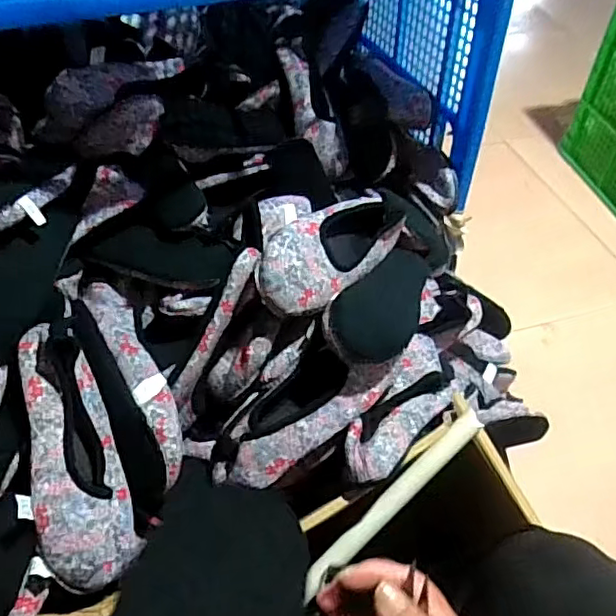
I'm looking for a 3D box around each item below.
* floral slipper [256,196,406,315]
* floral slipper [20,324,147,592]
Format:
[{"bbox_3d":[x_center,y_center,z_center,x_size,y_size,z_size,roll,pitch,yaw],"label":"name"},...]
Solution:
[{"bbox_3d":[0.035,-0.074,0.704,0.058,0.095,0.261,-15,13,48],"label":"floral slipper"},{"bbox_3d":[-0.225,0.135,0.562,0.074,0.056,0.245,-15,71,-15],"label":"floral slipper"}]

